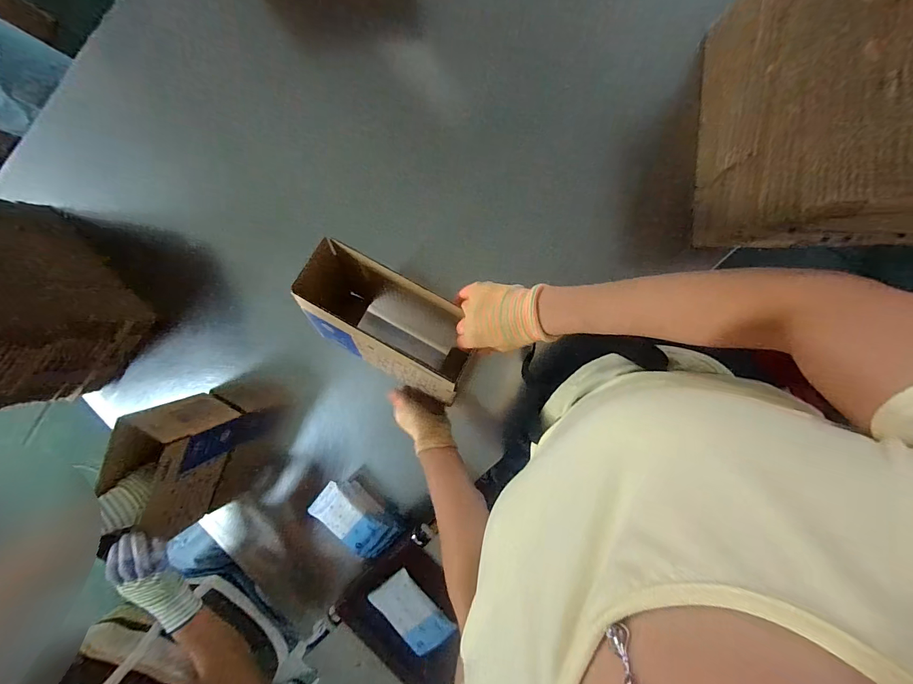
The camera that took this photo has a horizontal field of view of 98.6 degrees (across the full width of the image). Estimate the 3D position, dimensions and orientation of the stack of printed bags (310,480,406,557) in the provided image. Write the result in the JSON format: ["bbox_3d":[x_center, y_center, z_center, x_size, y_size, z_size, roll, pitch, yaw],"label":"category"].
[{"bbox_3d":[-0.189,0.324,0.727,0.160,0.054,0.100,43,99,3],"label":"stack of printed bags"}]

